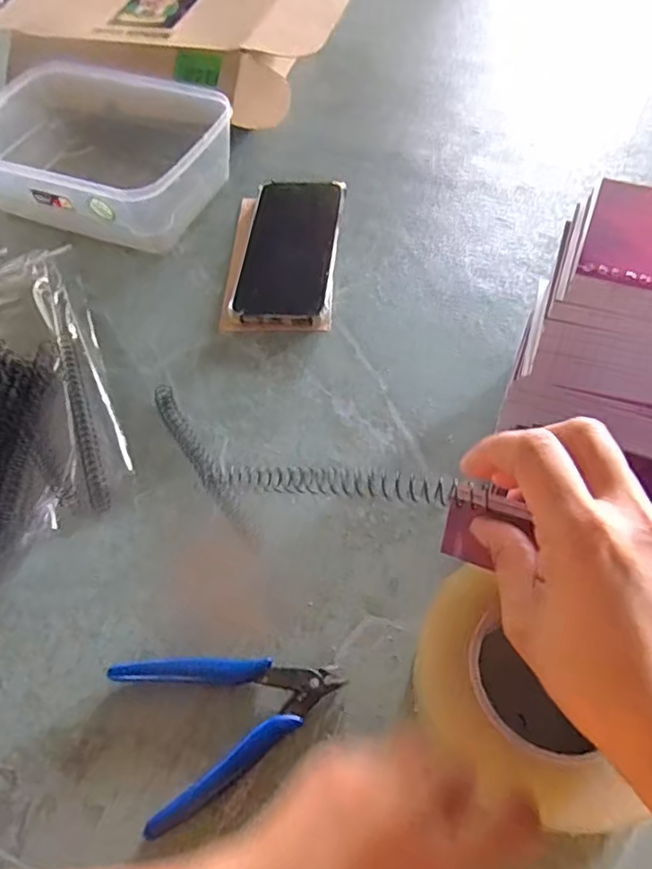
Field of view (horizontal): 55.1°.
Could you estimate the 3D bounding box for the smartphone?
[{"bbox_3d":[-0.031,-0.159,0.531,0.079,0.013,0.160,0,60,11],"label":"smartphone"}]

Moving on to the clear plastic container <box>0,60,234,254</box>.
[{"bbox_3d":[-0.209,-0.265,0.583,0.241,0.064,0.169,24,63,19],"label":"clear plastic container"}]

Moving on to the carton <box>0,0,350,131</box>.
[{"bbox_3d":[-0.162,-0.437,0.693,0.336,0.084,0.239,20,58,17],"label":"carton"}]

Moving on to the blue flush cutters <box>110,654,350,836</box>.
[{"bbox_3d":[-0.051,0.149,0.346,0.116,0.012,0.085,-20,56,-11],"label":"blue flush cutters"}]

